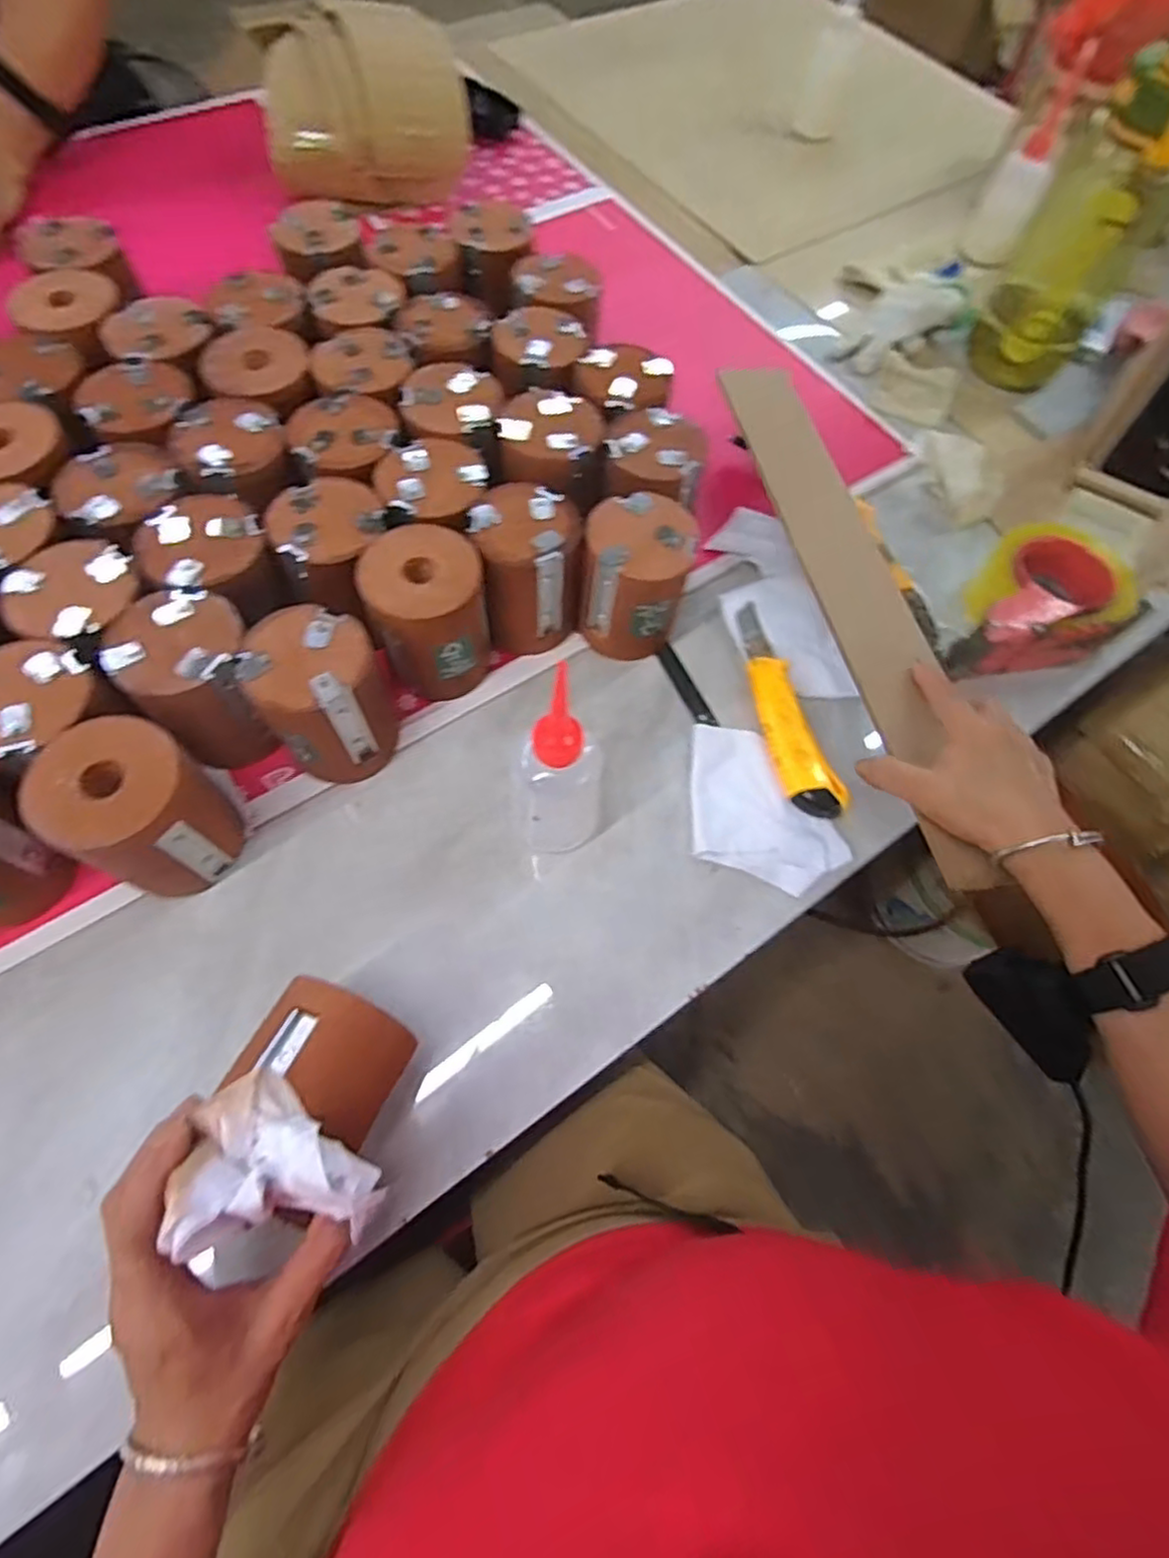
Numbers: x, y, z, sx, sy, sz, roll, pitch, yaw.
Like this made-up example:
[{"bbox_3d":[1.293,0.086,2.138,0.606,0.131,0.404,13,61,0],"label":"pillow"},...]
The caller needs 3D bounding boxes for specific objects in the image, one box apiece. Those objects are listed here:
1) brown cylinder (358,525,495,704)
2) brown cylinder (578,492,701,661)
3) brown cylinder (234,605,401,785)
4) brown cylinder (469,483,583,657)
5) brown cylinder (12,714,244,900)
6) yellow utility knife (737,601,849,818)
[{"bbox_3d":[-0.111,-0.111,0.489,0.081,0.104,0.076,-21,68,-13],"label":"brown cylinder"},{"bbox_3d":[0.037,-0.145,0.518,0.073,0.108,0.070,2,65,-3],"label":"brown cylinder"},{"bbox_3d":[-0.174,-0.050,0.460,0.079,0.104,0.077,-19,68,-12],"label":"brown cylinder"},{"bbox_3d":[-0.044,-0.154,0.514,0.074,0.098,0.078,-13,67,-10],"label":"brown cylinder"},{"bbox_3d":[-0.266,0.022,0.419,0.077,0.107,0.076,2,65,-3],"label":"brown cylinder"},{"bbox_3d":[0.151,-0.055,0.529,0.039,0.021,0.181,-10,66,-9],"label":"yellow utility knife"}]

